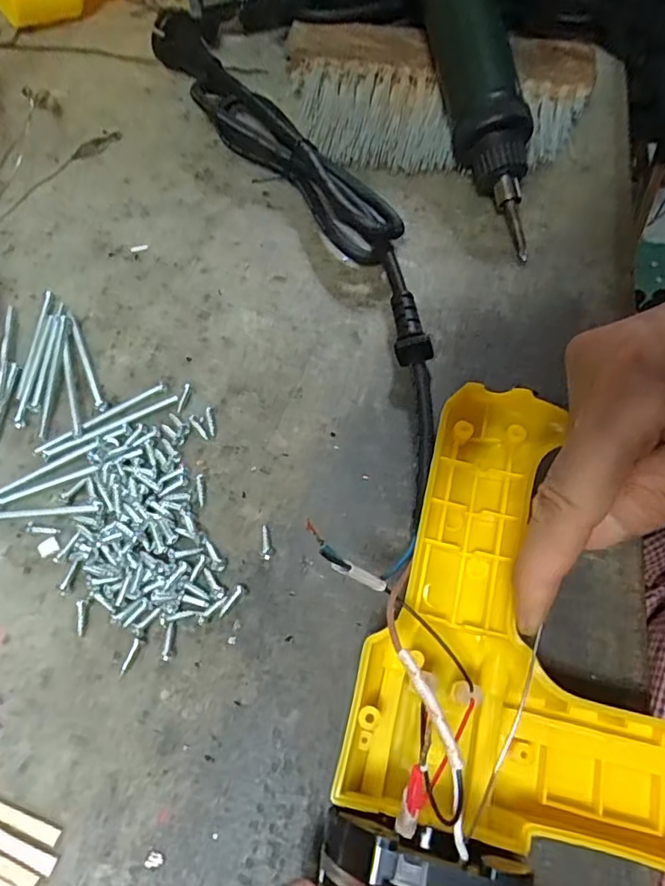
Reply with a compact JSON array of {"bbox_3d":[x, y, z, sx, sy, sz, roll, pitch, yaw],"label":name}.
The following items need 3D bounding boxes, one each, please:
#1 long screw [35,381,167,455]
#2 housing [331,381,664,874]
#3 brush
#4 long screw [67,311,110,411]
[{"bbox_3d":[-0.103,-0.011,0.258,0.062,0.004,0.006,-31,68,-17],"label":"long screw"},{"bbox_3d":[0.075,0.059,0.205,0.115,0.037,0.149,13,62,5],"label":"housing"},{"bbox_3d":[0.067,-0.214,0.358,0.191,0.031,0.113,4,62,0],"label":"brush"},{"bbox_3d":[-0.119,-0.042,0.273,0.006,0.004,0.064,-23,65,-14],"label":"long screw"}]

